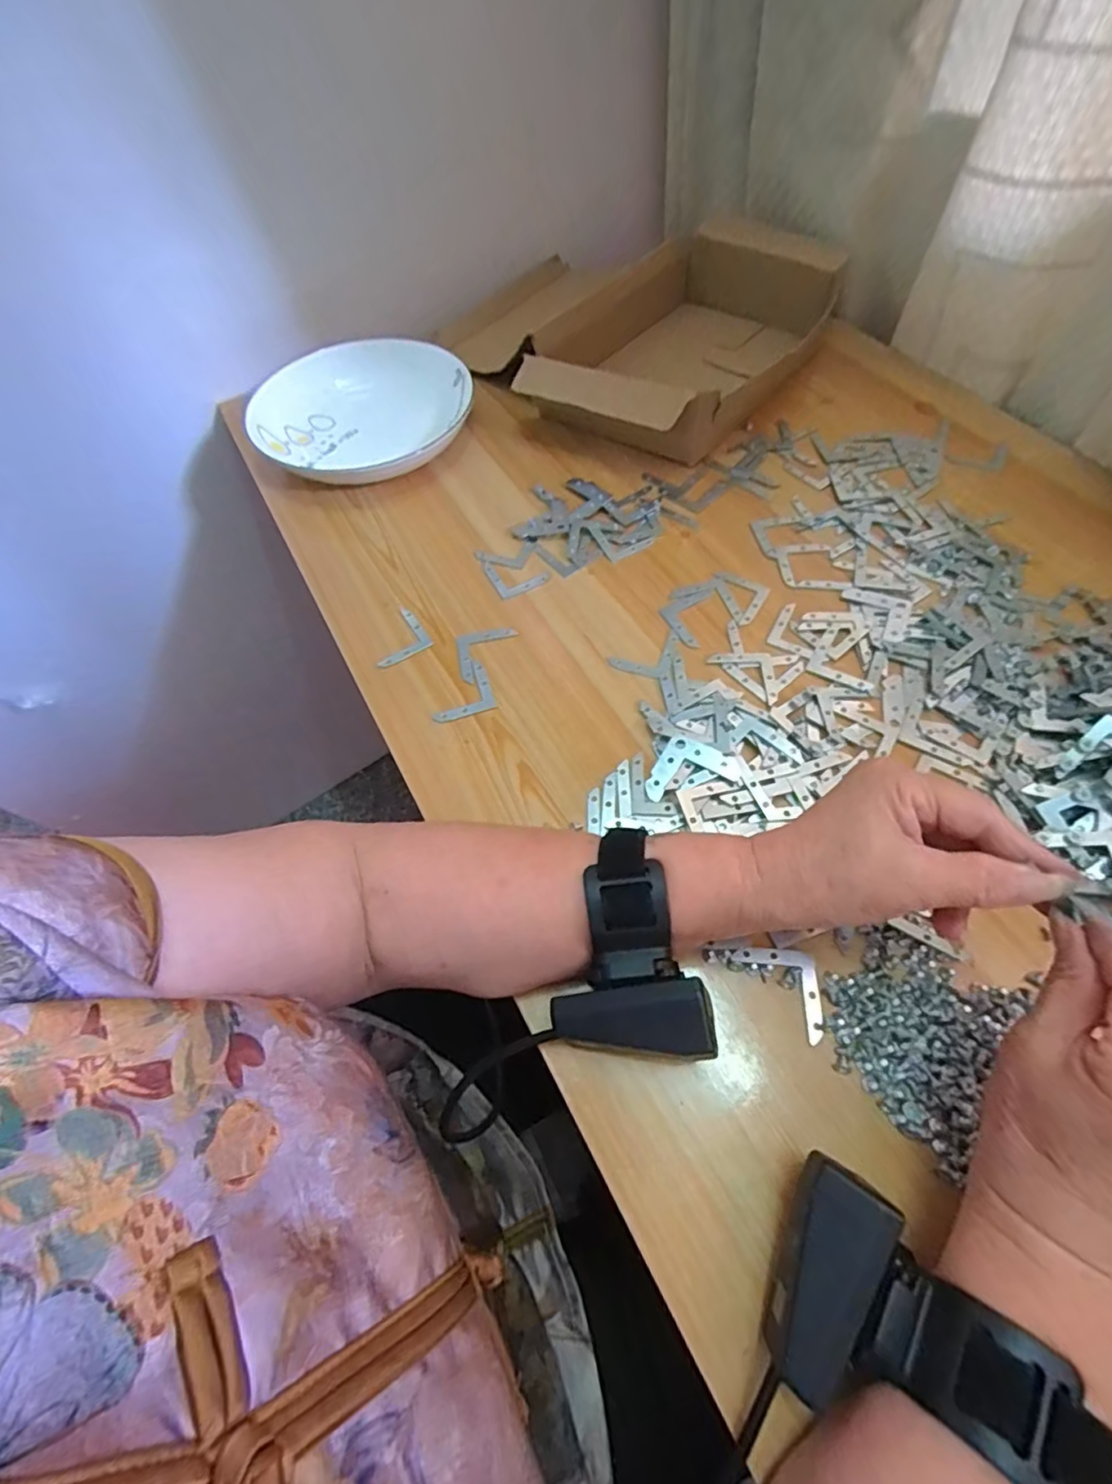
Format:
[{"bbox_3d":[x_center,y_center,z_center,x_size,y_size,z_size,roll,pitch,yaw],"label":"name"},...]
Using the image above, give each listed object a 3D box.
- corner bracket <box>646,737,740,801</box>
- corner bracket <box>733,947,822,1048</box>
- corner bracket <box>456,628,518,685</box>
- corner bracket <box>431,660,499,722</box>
[{"bbox_3d":[0.082,0.020,0.354,0.046,0.005,0.044,29,65,19],"label":"corner bracket"},{"bbox_3d":[0.118,0.119,0.299,0.030,0.004,0.051,-37,64,-17],"label":"corner bracket"},{"bbox_3d":[-0.046,-0.061,0.413,0.043,0.004,0.041,-12,60,-4],"label":"corner bracket"},{"bbox_3d":[-0.064,-0.034,0.397,0.041,0.004,0.041,-18,60,-7],"label":"corner bracket"}]

